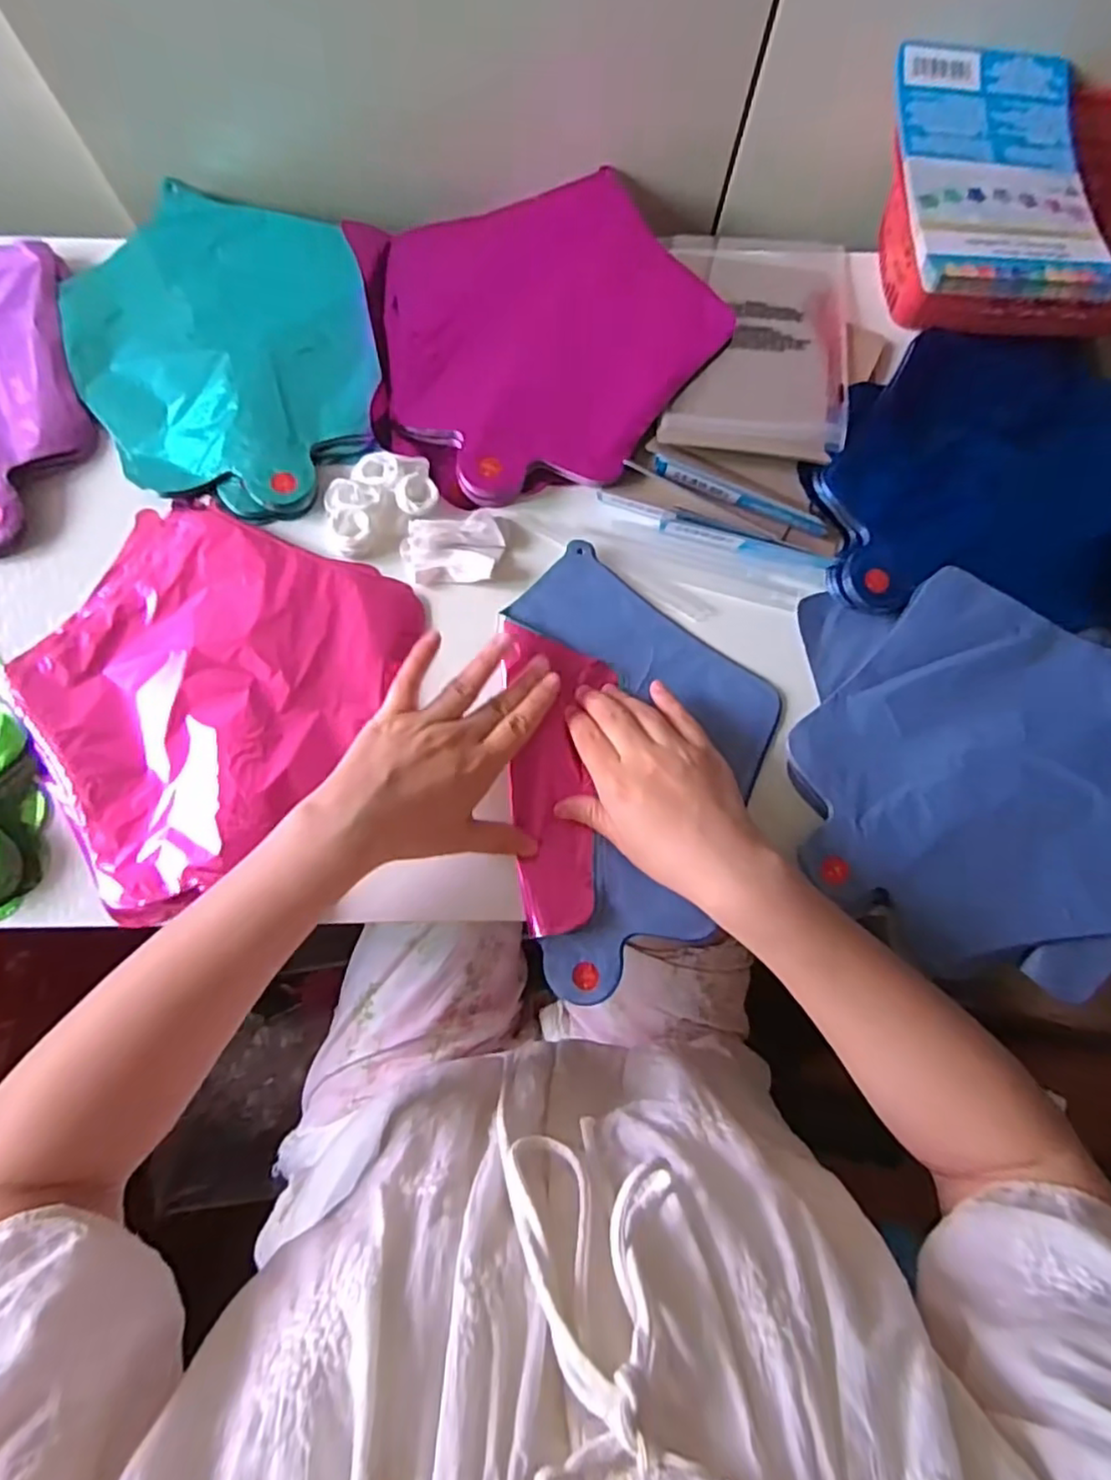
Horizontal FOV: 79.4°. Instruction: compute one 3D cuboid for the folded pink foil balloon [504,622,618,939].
[{"bbox_3d":[0.003,0.021,0.414,0.062,0.008,0.188,-1,77,-2],"label":"folded pink foil balloon"}]

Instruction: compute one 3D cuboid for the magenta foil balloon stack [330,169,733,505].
[{"bbox_3d":[-0.010,-0.281,0.462,0.235,0.028,0.228,-17,82,-5],"label":"magenta foil balloon stack"}]

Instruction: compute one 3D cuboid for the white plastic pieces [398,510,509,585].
[{"bbox_3d":[-0.066,-0.124,0.436,0.064,0.010,0.045,-10,81,-4],"label":"white plastic pieces"}]

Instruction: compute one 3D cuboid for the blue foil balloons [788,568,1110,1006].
[{"bbox_3d":[0.284,0.026,0.407,0.273,0.021,0.228,12,80,0],"label":"blue foil balloons"}]

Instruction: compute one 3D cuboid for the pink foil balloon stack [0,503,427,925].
[{"bbox_3d":[-0.219,-0.032,0.400,0.190,0.018,0.235,32,81,3],"label":"pink foil balloon stack"}]

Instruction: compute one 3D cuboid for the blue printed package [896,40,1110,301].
[{"bbox_3d":[0.270,-0.349,0.406,0.113,0.020,0.184,2,78,-1],"label":"blue printed package"}]

